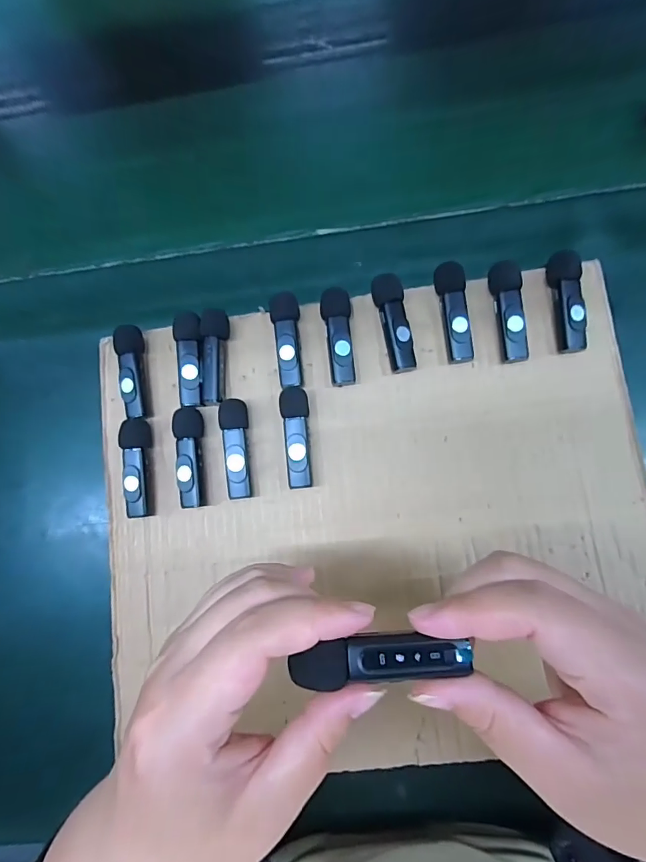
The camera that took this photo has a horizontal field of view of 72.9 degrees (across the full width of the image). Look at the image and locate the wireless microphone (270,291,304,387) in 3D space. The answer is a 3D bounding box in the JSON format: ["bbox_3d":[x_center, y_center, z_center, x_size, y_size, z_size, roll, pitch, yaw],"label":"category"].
[{"bbox_3d":[-0.024,-0.061,0.294,0.019,0.016,0.065,-6,82,4],"label":"wireless microphone"}]

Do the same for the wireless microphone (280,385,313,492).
[{"bbox_3d":[-0.017,0.004,0.283,0.017,0.019,0.064,-6,82,4],"label":"wireless microphone"}]

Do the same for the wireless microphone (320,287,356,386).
[{"bbox_3d":[0.010,-0.062,0.290,0.019,0.017,0.065,-6,82,4],"label":"wireless microphone"}]

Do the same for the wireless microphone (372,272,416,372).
[{"bbox_3d":[0.047,-0.071,0.288,0.019,0.018,0.064,-11,82,4],"label":"wireless microphone"}]

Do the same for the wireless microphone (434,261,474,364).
[{"bbox_3d":[0.086,-0.077,0.286,0.018,0.017,0.065,-9,82,4],"label":"wireless microphone"}]

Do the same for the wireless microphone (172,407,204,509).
[{"bbox_3d":[-0.088,0.017,0.289,0.016,0.016,0.065,-4,82,4],"label":"wireless microphone"}]

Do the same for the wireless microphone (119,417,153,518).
[{"bbox_3d":[-0.124,0.024,0.291,0.016,0.018,0.065,-2,82,5],"label":"wireless microphone"}]

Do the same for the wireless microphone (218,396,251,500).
[{"bbox_3d":[-0.056,0.011,0.285,0.016,0.020,0.064,-6,82,4],"label":"wireless microphone"}]

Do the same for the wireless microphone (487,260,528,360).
[{"bbox_3d":[0.120,-0.077,0.282,0.018,0.016,0.063,-6,82,4],"label":"wireless microphone"}]

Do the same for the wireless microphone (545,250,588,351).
[{"bbox_3d":[0.156,-0.082,0.279,0.018,0.015,0.062,-6,82,4],"label":"wireless microphone"}]

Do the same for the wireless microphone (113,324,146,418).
[{"bbox_3d":[-0.130,-0.040,0.301,0.016,0.017,0.064,-7,82,4],"label":"wireless microphone"}]

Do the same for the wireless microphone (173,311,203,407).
[{"bbox_3d":[-0.088,-0.048,0.298,0.018,0.019,0.063,-7,82,4],"label":"wireless microphone"}]

